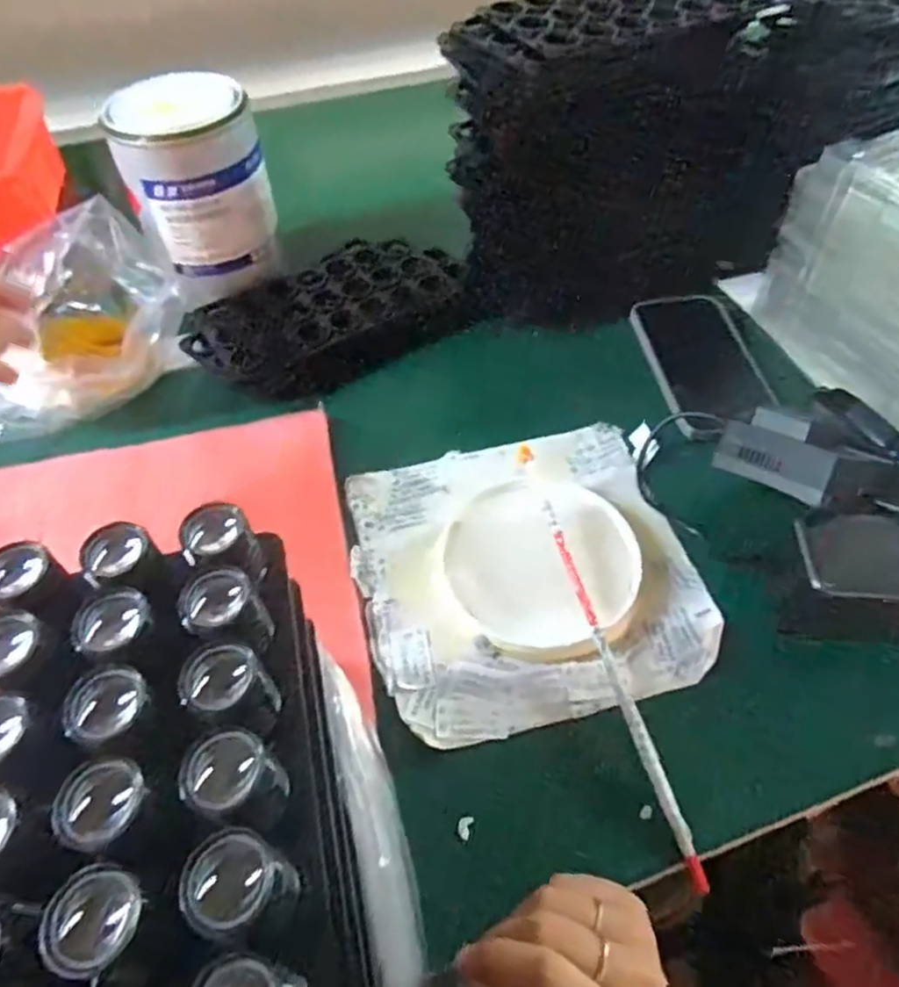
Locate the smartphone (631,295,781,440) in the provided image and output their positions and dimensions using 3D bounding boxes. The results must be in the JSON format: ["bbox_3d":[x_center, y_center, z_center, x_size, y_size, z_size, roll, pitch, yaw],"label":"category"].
[{"bbox_3d":[0.195,-0.104,0.531,0.071,0.015,0.147,-8,52,-4],"label":"smartphone"}]

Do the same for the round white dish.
[{"bbox_3d":[0.054,0.042,0.416,0.115,0.021,0.116,-1,52,2],"label":"round white dish"}]

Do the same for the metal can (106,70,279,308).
[{"bbox_3d":[-0.194,-0.235,0.530,0.105,0.119,0.096,-17,53,-11],"label":"metal can"}]

